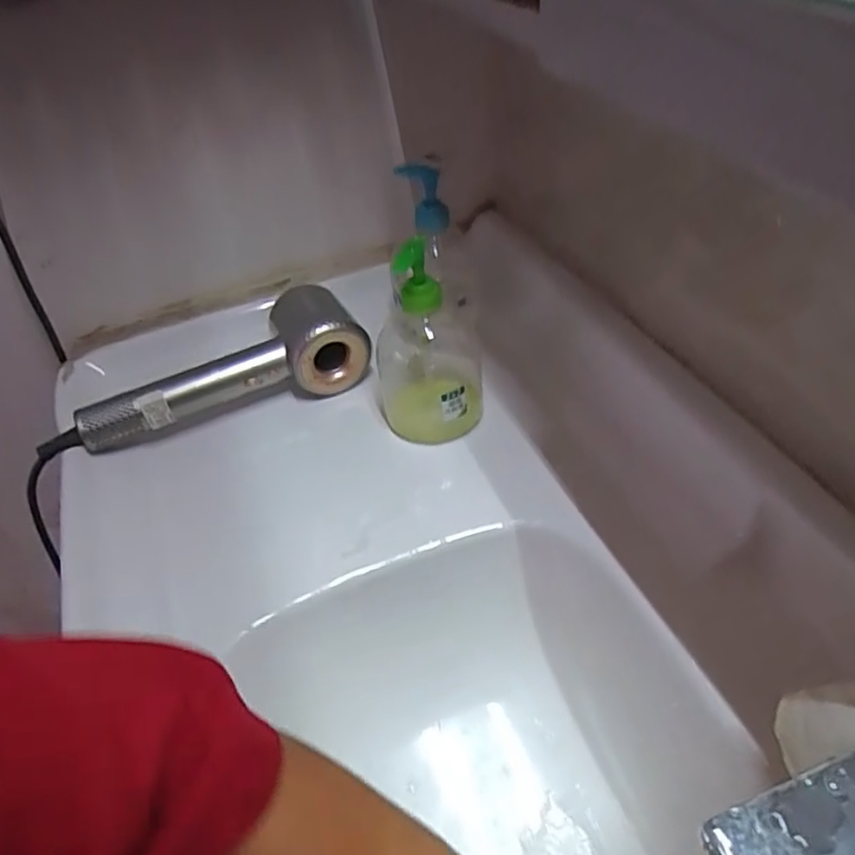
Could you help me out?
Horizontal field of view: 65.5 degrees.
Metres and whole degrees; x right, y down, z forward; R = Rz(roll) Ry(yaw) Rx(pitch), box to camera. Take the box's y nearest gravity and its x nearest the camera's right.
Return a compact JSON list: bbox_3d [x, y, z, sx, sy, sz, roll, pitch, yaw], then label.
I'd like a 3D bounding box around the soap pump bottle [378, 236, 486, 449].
[{"bbox_3d":[-0.002,-0.064,0.524,0.084,0.163,0.066,-7,43,1],"label":"soap pump bottle"}]

